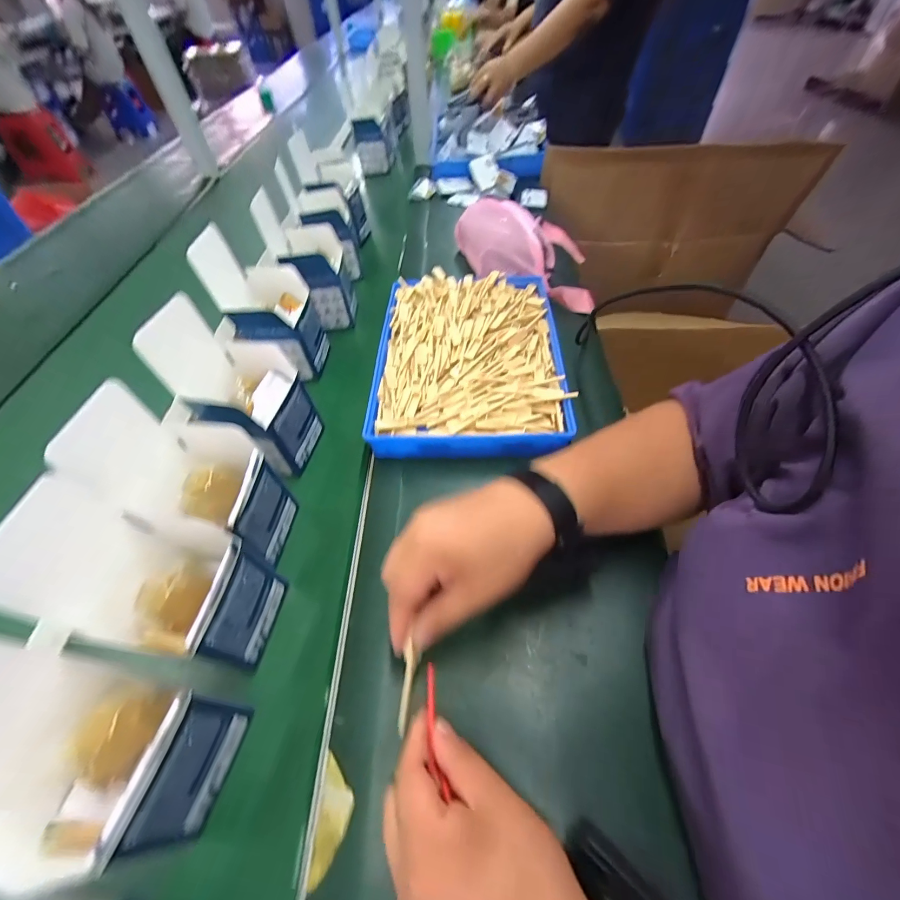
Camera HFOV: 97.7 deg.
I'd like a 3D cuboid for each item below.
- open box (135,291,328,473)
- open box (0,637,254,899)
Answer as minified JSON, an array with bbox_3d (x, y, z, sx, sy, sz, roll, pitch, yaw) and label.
[{"bbox_3d":[-0.213,-0.063,0.413,0.096,0.164,0.111,8,55,10],"label":"open box"},{"bbox_3d":[-0.218,0.185,0.236,0.101,0.157,0.099,9,55,10],"label":"open box"}]

